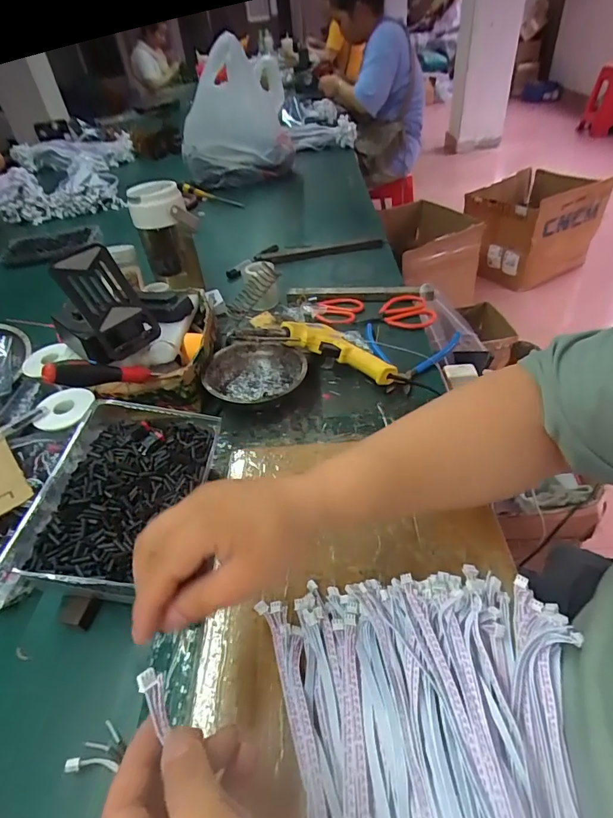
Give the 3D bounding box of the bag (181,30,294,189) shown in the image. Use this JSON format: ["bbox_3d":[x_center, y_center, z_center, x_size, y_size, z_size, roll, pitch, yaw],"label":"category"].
[{"bbox_3d":[-0.200,-0.787,1.195,0.292,0.309,0.190,-13,44,-6],"label":"bag"}]

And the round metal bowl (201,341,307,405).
[{"bbox_3d":[-0.066,-0.043,0.573,0.125,0.041,0.125,-4,43,4],"label":"round metal bowl"}]

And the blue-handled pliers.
[{"bbox_3d":[0.123,-0.071,0.588,0.131,0.012,0.137,14,47,21],"label":"blue-handled pliers"}]

